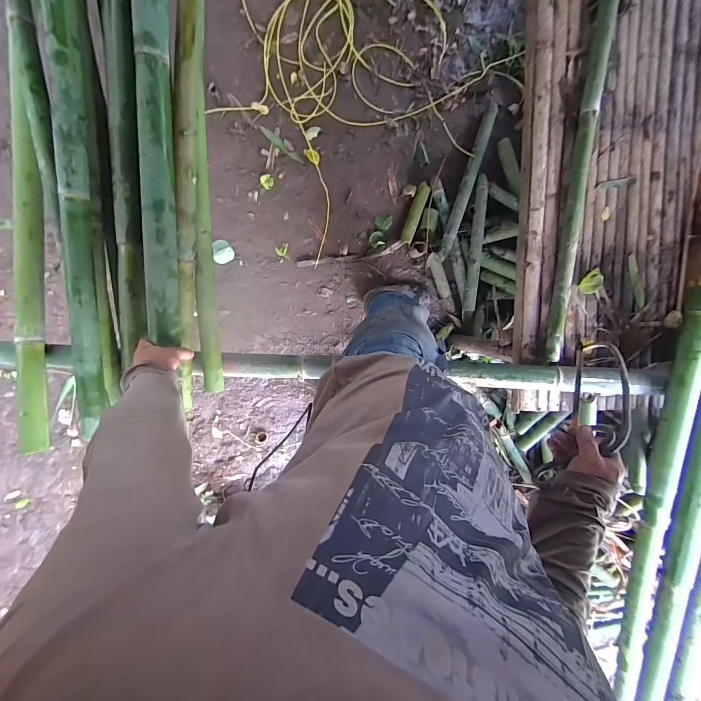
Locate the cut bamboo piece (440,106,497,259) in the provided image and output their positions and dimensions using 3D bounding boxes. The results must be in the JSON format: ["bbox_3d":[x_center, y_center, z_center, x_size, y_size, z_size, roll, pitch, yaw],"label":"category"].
[{"bbox_3d":[0.452,-0.645,1.273,0.049,0.054,0.591,17,96,-4],"label":"cut bamboo piece"}]

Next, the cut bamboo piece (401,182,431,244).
[{"bbox_3d":[0.255,-0.537,1.287,0.049,0.032,0.233,19,96,-5],"label":"cut bamboo piece"}]

